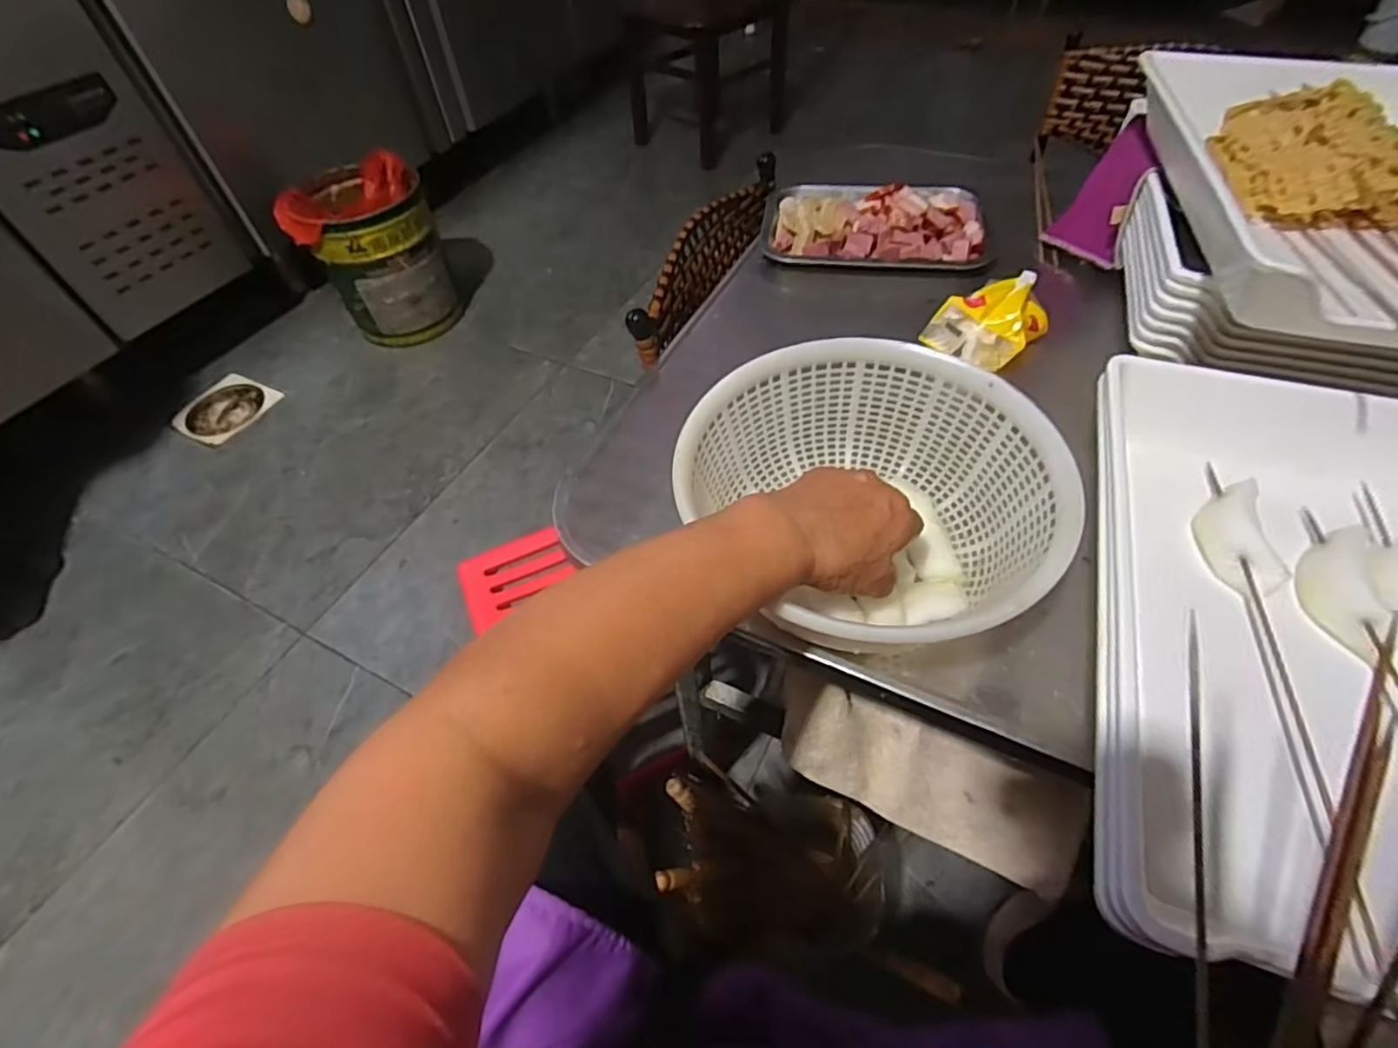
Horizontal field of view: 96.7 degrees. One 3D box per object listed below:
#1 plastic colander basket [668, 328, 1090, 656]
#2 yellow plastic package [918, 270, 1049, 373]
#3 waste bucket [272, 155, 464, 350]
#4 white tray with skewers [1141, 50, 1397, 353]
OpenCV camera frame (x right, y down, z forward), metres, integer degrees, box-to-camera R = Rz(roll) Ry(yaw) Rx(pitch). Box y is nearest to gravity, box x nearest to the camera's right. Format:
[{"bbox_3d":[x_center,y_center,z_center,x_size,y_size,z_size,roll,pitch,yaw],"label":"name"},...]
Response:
[{"bbox_3d":[0.113,-0.014,0.428,0.222,0.094,0.236,-2,53,2],"label":"plastic colander basket"},{"bbox_3d":[0.276,-0.195,0.588,0.089,0.050,0.097,34,62,25],"label":"yellow plastic package"},{"bbox_3d":[-0.803,-0.678,1.580,0.304,0.359,0.275,-17,54,-9],"label":"waste bucket"},{"bbox_3d":[0.514,-0.257,0.473,0.283,0.061,0.409,10,54,11],"label":"white tray with skewers"}]

